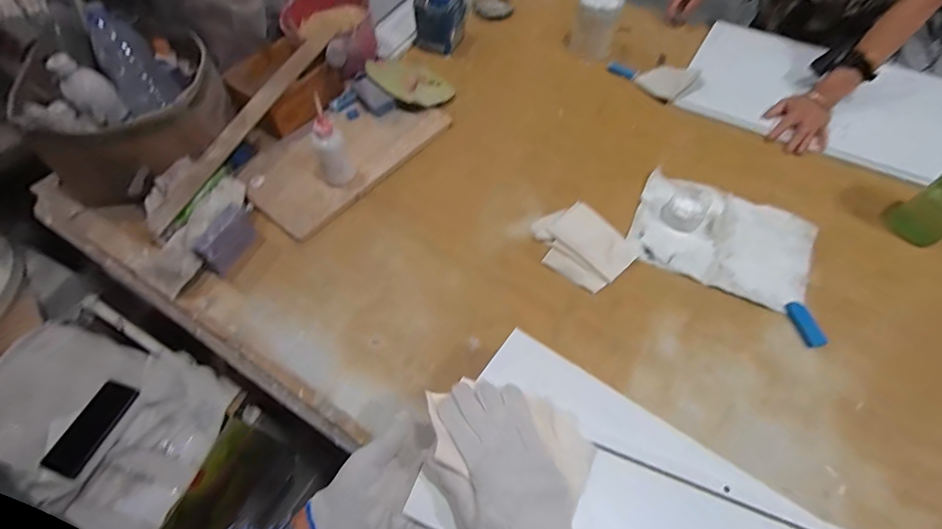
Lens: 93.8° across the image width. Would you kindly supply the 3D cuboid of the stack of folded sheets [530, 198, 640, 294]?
[{"bbox_3d":[0.182,-0.032,0.727,0.129,0.008,0.155,-32,62,-17],"label":"stack of folded sheets"}]

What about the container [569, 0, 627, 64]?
[{"bbox_3d":[0.286,-0.545,1.003,0.102,0.120,0.083,26,62,17],"label":"container"}]

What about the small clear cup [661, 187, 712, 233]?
[{"bbox_3d":[0.370,-0.097,0.756,0.063,0.035,0.071,36,66,22],"label":"small clear cup"}]

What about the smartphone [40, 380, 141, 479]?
[{"bbox_3d":[-0.691,0.297,0.806,0.076,0.013,0.160,18,60,13],"label":"smartphone"}]

